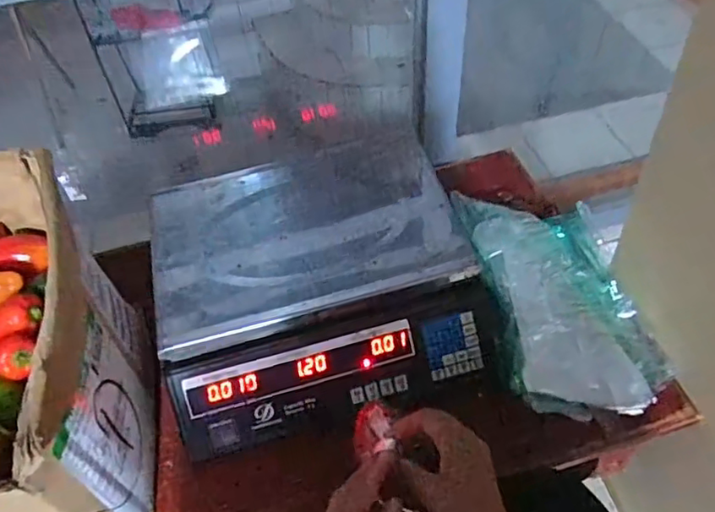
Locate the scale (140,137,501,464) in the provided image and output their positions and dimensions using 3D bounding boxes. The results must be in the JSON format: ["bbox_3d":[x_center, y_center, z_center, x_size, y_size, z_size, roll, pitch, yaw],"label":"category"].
[{"bbox_3d":[-0.046,0.020,0.637,0.337,0.119,0.299,-13,53,-6],"label":"scale"}]

